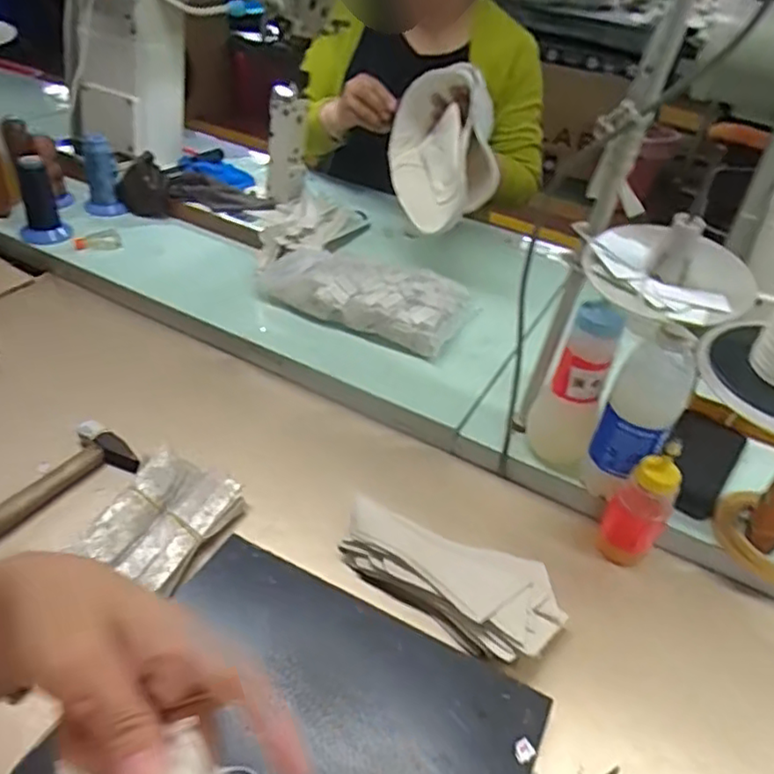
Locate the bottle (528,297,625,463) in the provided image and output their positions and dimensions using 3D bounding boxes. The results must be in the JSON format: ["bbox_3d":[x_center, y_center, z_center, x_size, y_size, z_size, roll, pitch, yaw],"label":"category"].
[{"bbox_3d":[0.187,-0.002,0.633,0.058,0.154,0.058,22,42,18],"label":"bottle"}]

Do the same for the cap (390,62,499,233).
[{"bbox_3d":[0.079,-0.346,0.913,0.114,0.176,0.209,-1,40,-9],"label":"cap"}]

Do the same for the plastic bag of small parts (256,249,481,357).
[{"bbox_3d":[-0.038,-0.123,0.866,0.275,0.070,0.146,17,40,12],"label":"plastic bag of small parts"}]

